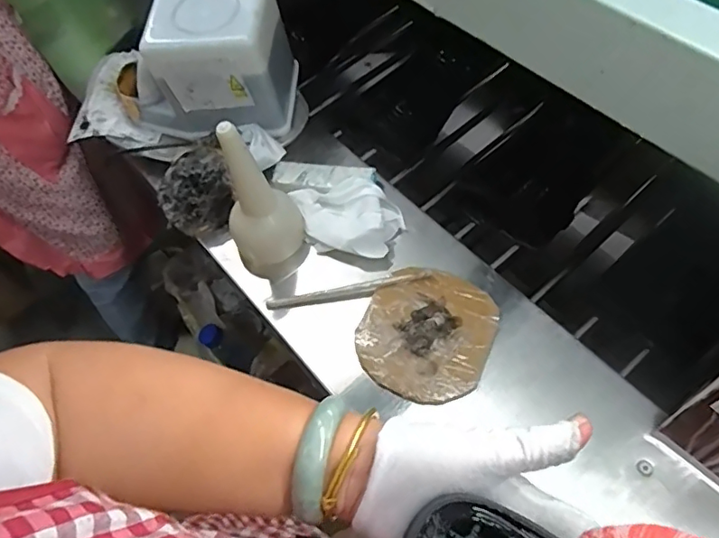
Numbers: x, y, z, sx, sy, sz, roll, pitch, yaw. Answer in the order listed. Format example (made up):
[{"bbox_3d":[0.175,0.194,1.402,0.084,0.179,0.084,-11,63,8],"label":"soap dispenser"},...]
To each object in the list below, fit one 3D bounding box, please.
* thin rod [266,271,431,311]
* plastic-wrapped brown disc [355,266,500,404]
[{"bbox_3d":[-0.013,0.026,0.642,0.191,0.013,0.018,-12,59,-3],"label":"thin rod"},{"bbox_3d":[0.075,0.068,0.605,0.138,0.012,0.153,19,63,15],"label":"plastic-wrapped brown disc"}]

